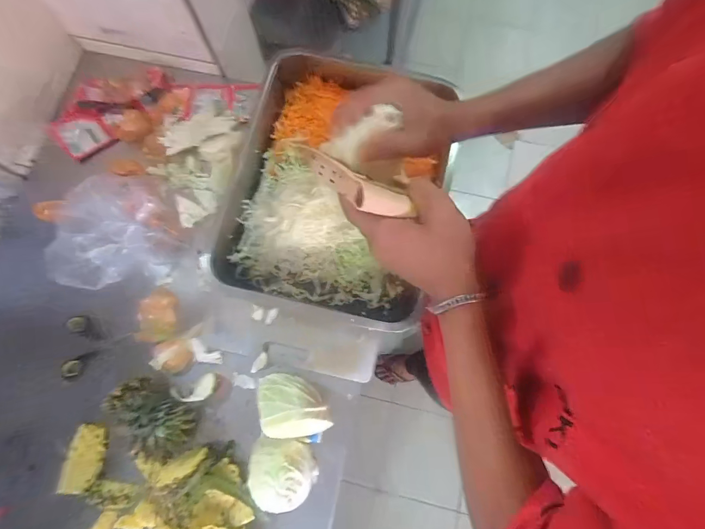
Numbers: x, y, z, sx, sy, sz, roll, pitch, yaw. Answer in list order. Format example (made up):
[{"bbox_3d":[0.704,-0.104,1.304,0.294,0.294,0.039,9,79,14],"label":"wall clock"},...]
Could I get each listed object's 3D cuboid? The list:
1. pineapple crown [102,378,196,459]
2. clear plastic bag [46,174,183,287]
[{"bbox_3d":[-0.303,0.229,0.535,0.124,0.062,0.085,30,79,8],"label":"pineapple crown"},{"bbox_3d":[-0.366,-0.061,0.574,0.137,0.137,0.207,-11,77,-1],"label":"clear plastic bag"}]

